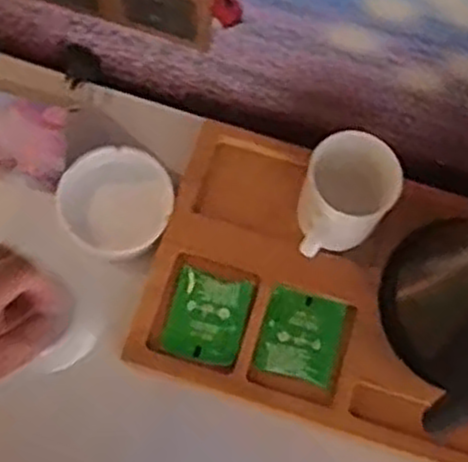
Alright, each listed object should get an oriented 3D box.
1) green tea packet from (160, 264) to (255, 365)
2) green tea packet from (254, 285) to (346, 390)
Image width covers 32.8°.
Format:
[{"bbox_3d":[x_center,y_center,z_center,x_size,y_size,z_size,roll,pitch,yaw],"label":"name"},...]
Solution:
[{"bbox_3d":[-0.022,0.073,0.672,0.064,0.012,0.071,17,73,4],"label":"green tea packet"},{"bbox_3d":[0.057,0.088,0.668,0.065,0.006,0.074,18,73,4],"label":"green tea packet"}]

